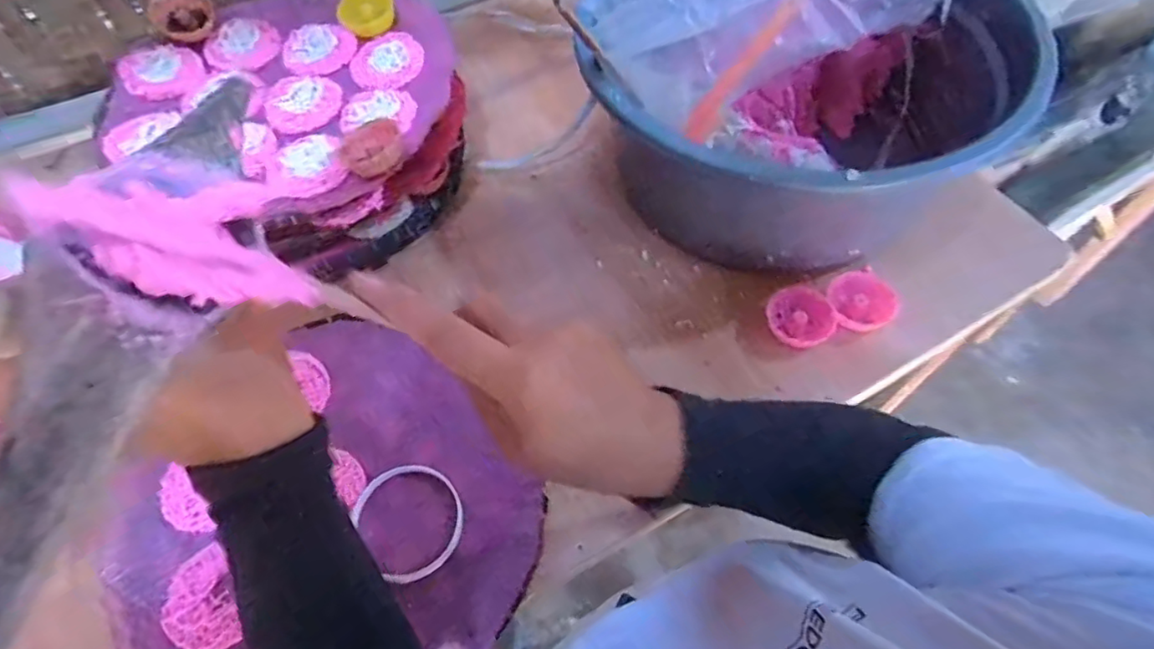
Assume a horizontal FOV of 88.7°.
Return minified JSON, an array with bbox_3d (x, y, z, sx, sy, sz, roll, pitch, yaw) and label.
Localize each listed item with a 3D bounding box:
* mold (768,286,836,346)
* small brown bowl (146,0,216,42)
[{"bbox_3d":[0.214,-0.009,0.565,0.055,0.021,0.061,-10,60,-4],"label":"mold"},{"bbox_3d":[-0.430,-0.337,0.642,0.061,0.031,0.063,-23,61,-11],"label":"small brown bowl"}]

